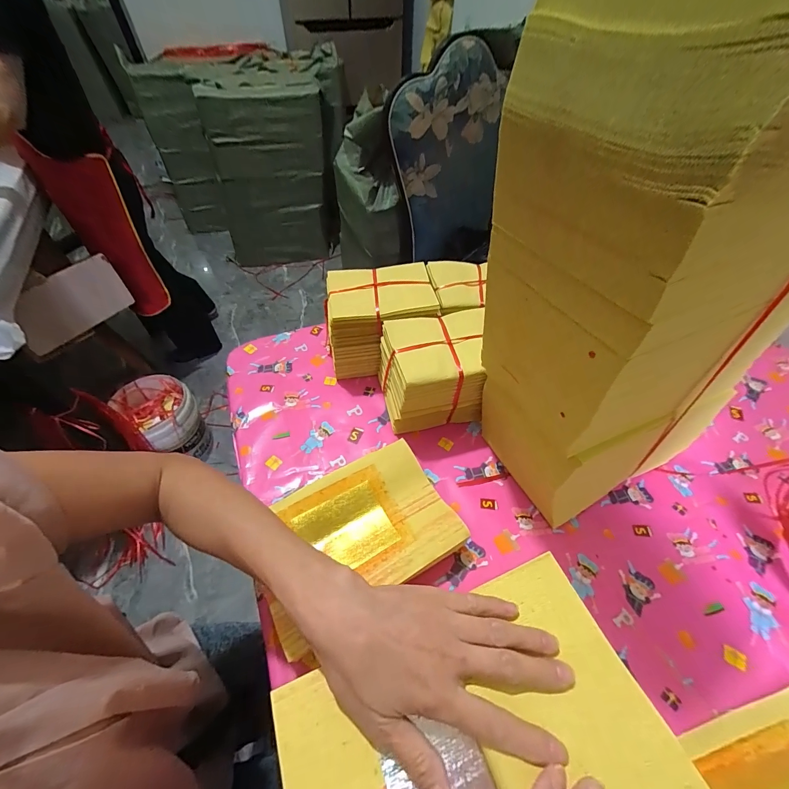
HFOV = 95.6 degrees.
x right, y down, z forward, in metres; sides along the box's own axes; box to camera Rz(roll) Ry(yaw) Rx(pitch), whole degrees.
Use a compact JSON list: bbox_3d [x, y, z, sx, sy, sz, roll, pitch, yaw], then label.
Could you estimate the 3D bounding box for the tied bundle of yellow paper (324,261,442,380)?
[{"bbox_3d":[-0.026,-0.119,0.611,0.174,0.146,0.124,-5,52,-4],"label":"tied bundle of yellow paper"}]

